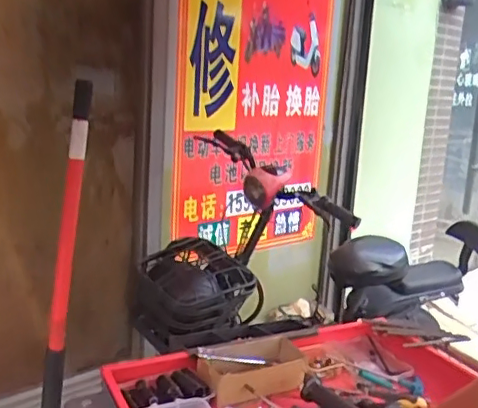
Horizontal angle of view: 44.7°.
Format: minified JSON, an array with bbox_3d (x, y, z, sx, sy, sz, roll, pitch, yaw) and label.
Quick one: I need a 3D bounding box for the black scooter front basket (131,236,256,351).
[{"bbox_3d":[-0.131,0.251,1.632,0.313,0.236,0.193,-6,15,-37],"label":"black scooter front basket"}]

